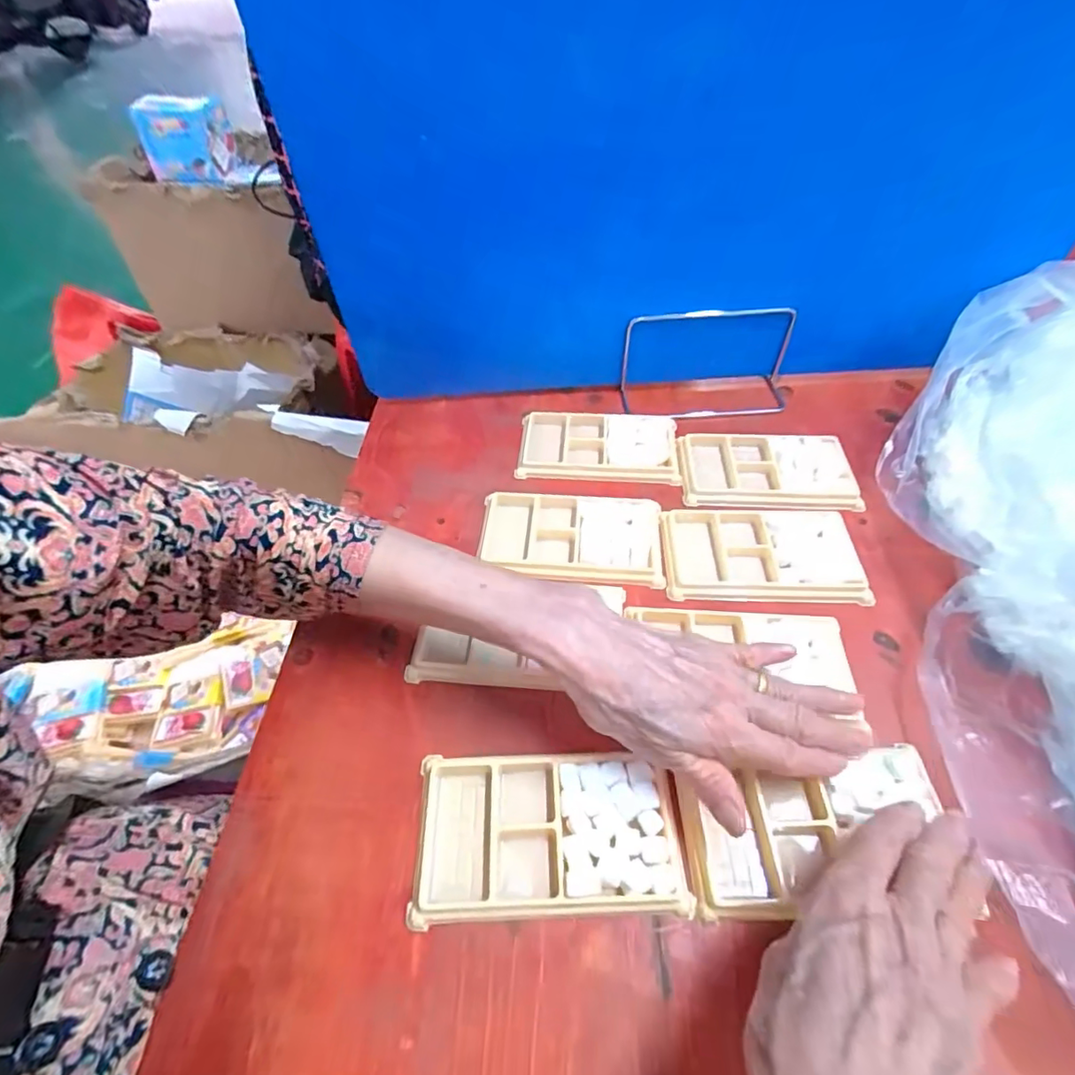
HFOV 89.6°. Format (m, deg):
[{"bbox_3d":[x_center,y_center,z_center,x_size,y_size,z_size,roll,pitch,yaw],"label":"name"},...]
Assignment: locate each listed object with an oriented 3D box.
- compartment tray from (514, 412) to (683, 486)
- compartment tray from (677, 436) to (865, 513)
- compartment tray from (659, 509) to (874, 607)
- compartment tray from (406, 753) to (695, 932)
[{"bbox_3d":[0.052,-0.079,0.471,0.135,0.012,0.075,3,51,5],"label":"compartment tray"},{"bbox_3d":[0.188,-0.055,0.446,0.132,0.009,0.080,2,51,4],"label":"compartment tray"},{"bbox_3d":[0.162,0.011,0.394,0.134,0.009,0.076,2,51,4],"label":"compartment tray"},{"bbox_3d":[0.004,0.154,0.283,0.134,0.013,0.075,-4,51,0],"label":"compartment tray"}]

